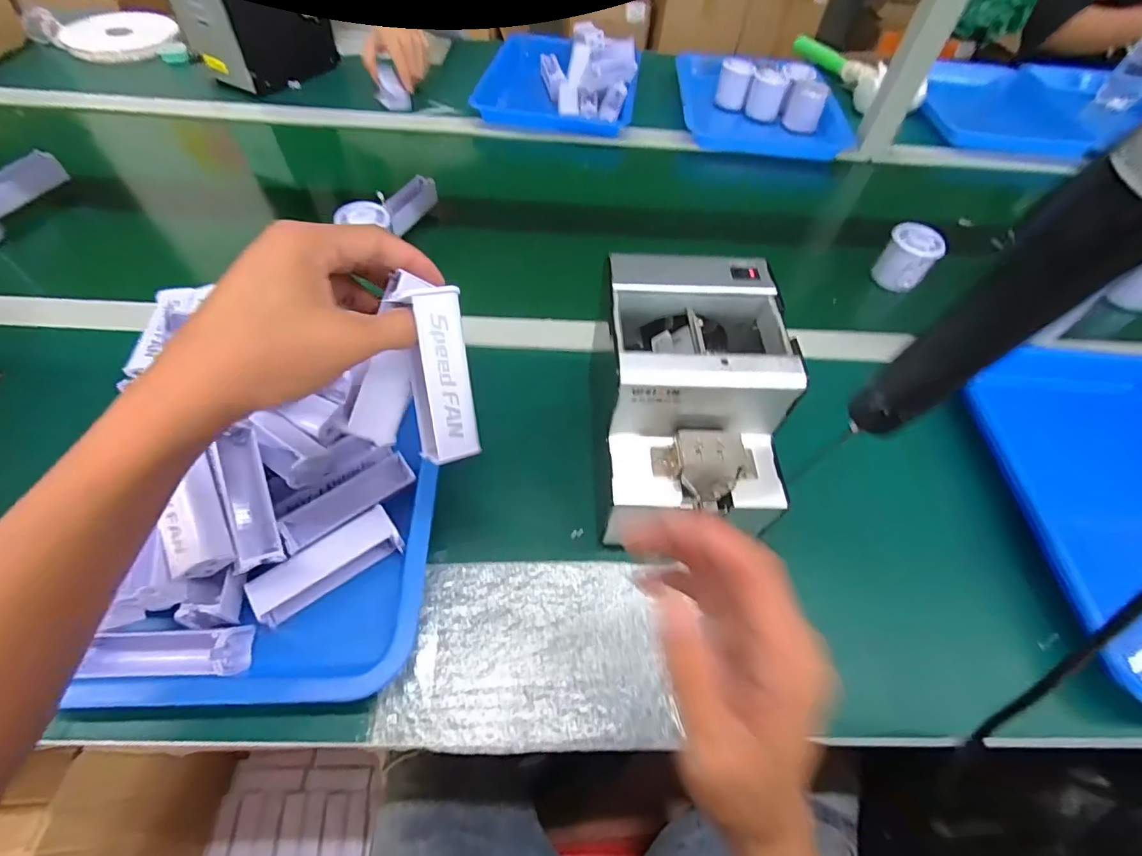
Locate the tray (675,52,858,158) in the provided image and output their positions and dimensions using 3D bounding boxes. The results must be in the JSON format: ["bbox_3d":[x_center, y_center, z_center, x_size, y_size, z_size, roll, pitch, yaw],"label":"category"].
[{"bbox_3d":[0.335,-0.584,0.893,0.324,0.104,0.168,19,56,10],"label":"tray"}]

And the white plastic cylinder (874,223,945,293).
[{"bbox_3d":[0.403,-0.202,0.600,0.062,0.057,0.059,-37,65,-25],"label":"white plastic cylinder"}]

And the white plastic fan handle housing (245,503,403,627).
[{"bbox_3d":[-0.174,0.097,0.360,0.098,0.025,0.035,-26,61,-20],"label":"white plastic fan handle housing"}]

